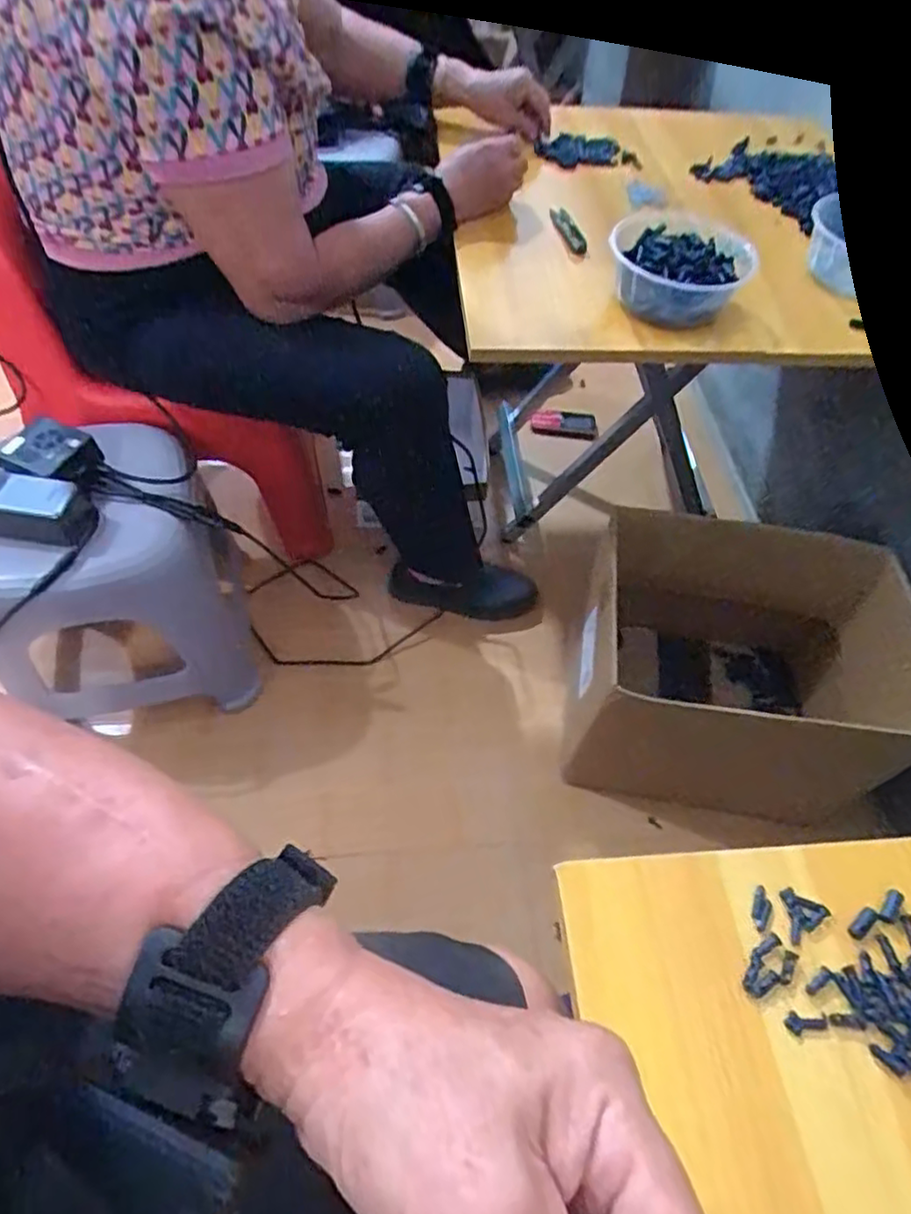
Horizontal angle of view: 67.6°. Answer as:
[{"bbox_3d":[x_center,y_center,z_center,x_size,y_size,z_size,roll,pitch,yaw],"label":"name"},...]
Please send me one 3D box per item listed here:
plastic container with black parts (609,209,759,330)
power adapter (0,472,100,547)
[{"bbox_3d":[0.227,-0.342,0.704,0.139,0.066,0.138,14,54,6],"label":"plastic container with black parts"},{"bbox_3d":[-0.504,-0.118,0.783,0.163,0.045,0.074,11,55,3],"label":"power adapter"}]

